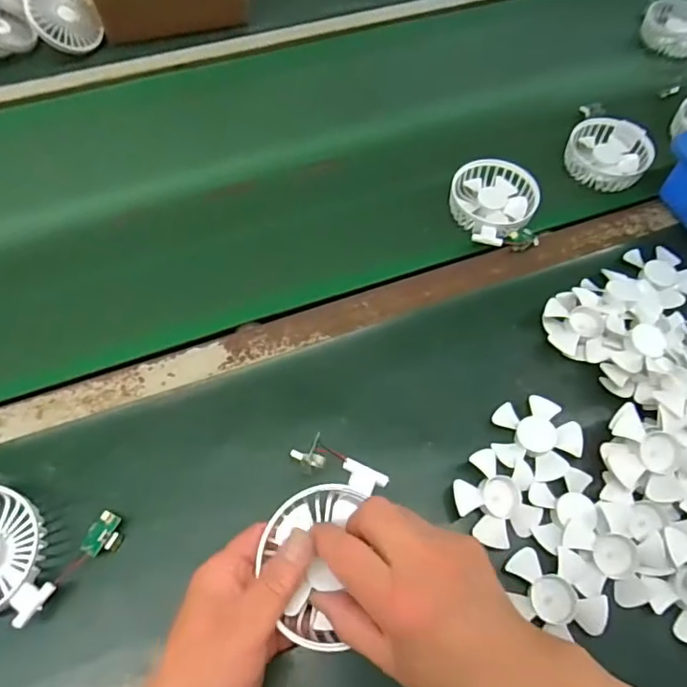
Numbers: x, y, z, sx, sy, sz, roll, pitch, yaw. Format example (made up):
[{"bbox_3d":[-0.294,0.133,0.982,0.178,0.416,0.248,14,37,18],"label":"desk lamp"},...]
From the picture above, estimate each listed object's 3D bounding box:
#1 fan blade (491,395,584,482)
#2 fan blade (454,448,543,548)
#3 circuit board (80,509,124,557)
[{"bbox_3d":[0.158,0.077,0.433,0.067,0.011,0.068,0,60,-1],"label":"fan blade"},{"bbox_3d":[0.121,0.118,0.405,0.066,0.013,0.066,0,60,-1],"label":"fan blade"},{"bbox_3d":[-0.179,0.144,0.392,0.023,0.018,0.031,18,62,9],"label":"circuit board"}]

